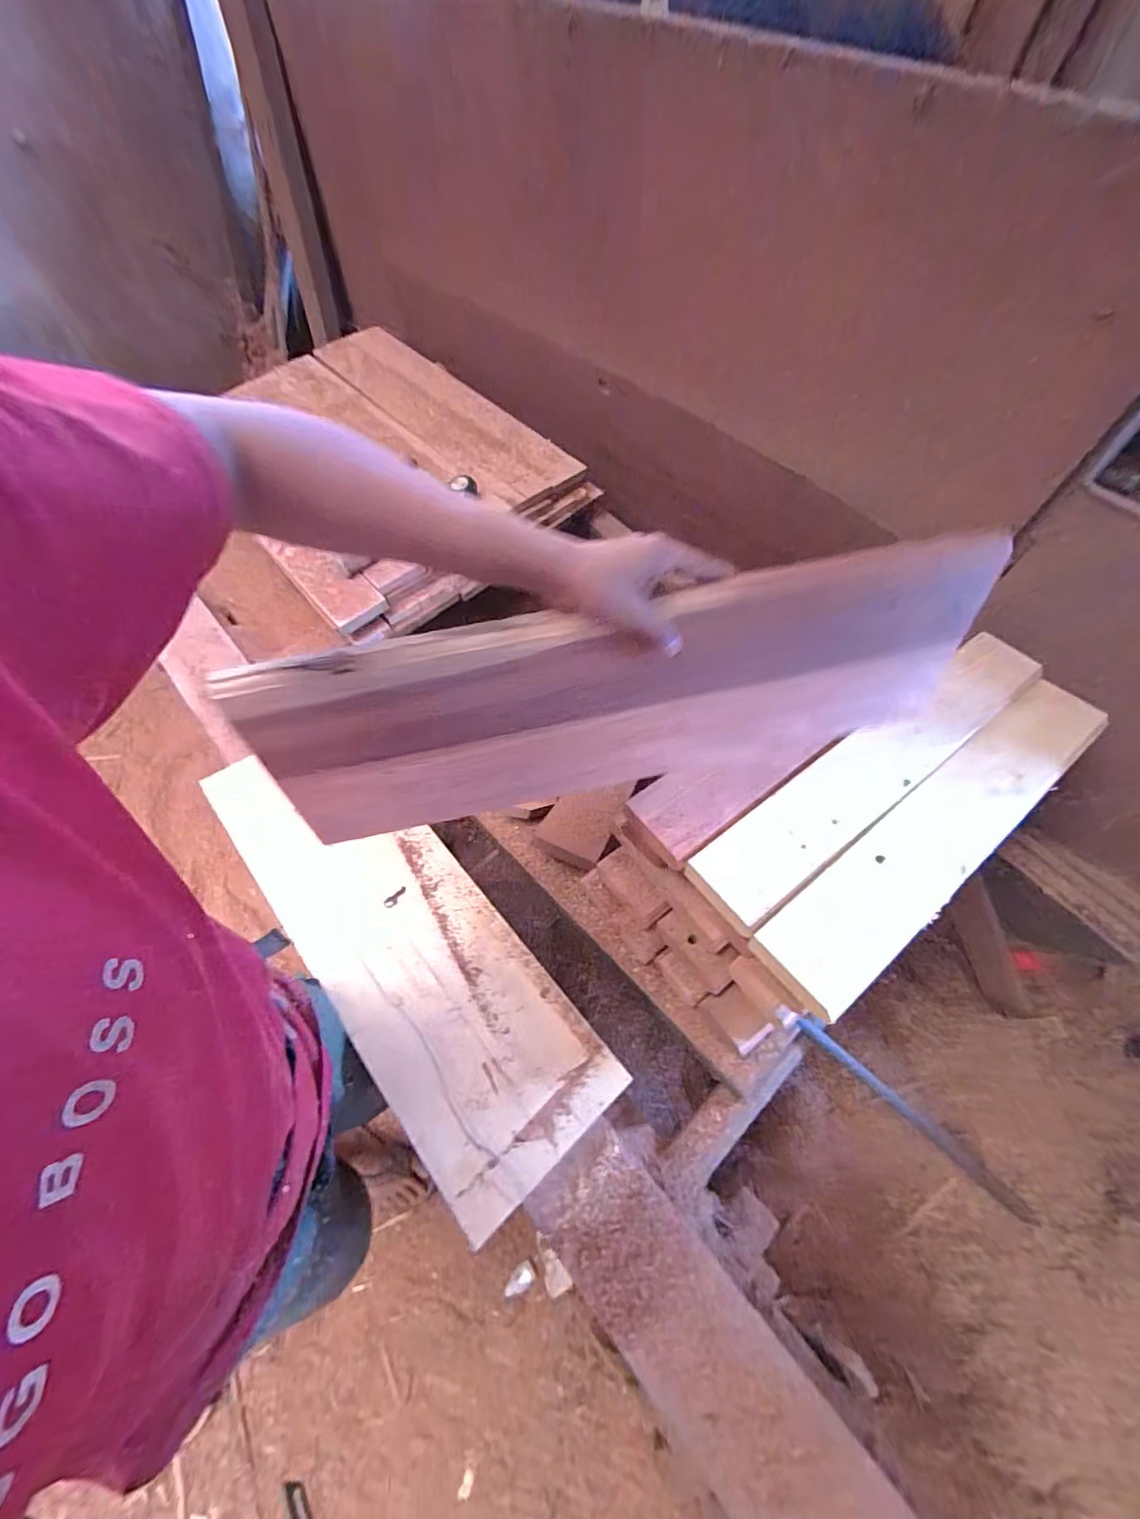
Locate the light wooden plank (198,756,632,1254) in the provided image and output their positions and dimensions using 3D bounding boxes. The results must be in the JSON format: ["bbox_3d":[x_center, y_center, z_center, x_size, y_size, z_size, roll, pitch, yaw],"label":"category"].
[{"bbox_3d":[-0.233,0.205,0.680,0.212,0.030,0.663,-37,67,-22],"label":"light wooden plank"}]

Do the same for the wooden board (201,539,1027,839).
[{"bbox_3d":[0.069,-0.052,0.516,0.680,0.232,0.016,-12,47,-5],"label":"wooden board"}]

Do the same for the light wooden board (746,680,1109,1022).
[{"bbox_3d":[0.522,0.074,0.705,0.702,0.018,0.111,-30,62,-23],"label":"light wooden board"}]

